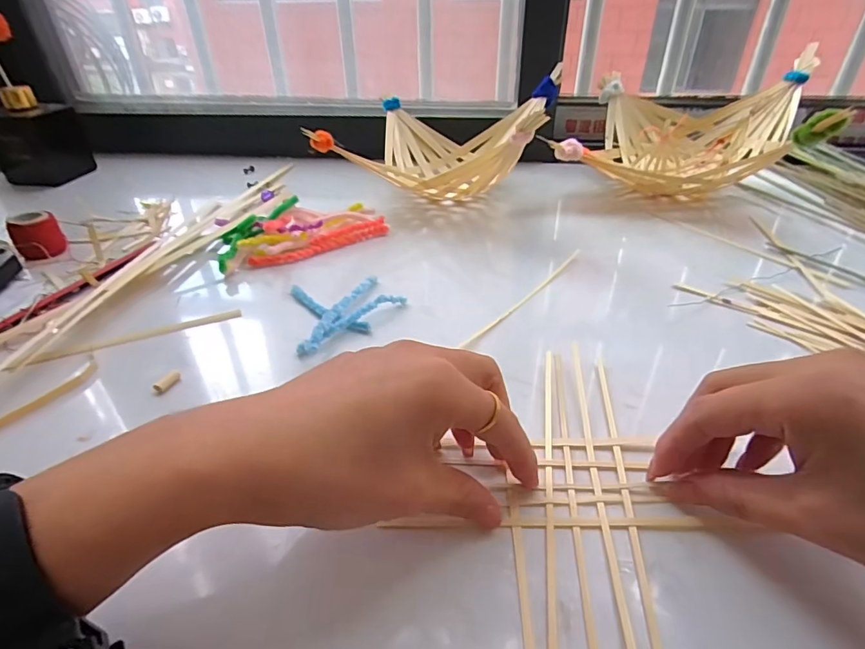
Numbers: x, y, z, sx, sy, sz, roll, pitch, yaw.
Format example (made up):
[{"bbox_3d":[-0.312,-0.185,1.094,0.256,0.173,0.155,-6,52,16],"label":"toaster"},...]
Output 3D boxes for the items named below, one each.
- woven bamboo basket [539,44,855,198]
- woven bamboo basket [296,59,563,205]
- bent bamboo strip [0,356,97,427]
[{"bbox_3d":[0.253,-0.190,0.487,0.207,0.114,0.186,15,39,22],"label":"woven bamboo basket"},{"bbox_3d":[0.014,-0.179,0.493,0.205,0.099,0.195,7,36,12],"label":"woven bamboo basket"},{"bbox_3d":[-0.228,0.043,0.267,0.014,0.007,0.080,23,42,30],"label":"bent bamboo strip"}]

